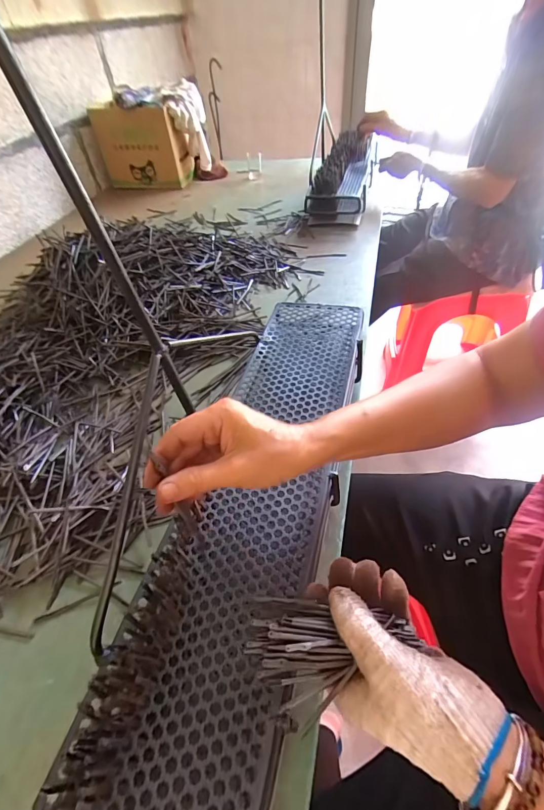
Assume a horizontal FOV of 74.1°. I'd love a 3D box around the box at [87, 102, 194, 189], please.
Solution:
[{"bbox_3d":[-0.462,-0.922,1.297,0.303,0.247,0.099,11,50,17],"label":"box"}]

